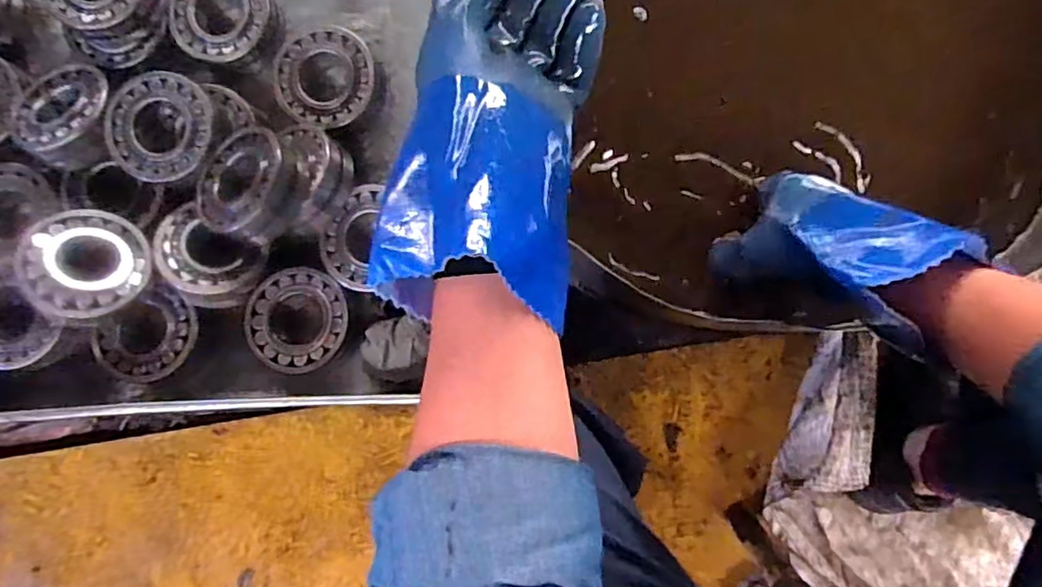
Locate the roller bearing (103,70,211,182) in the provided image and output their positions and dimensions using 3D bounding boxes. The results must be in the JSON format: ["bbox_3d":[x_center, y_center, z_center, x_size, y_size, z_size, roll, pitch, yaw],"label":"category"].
[{"bbox_3d":[-0.393,-0.188,0.672,0.114,0.024,0.122,0,86,2],"label":"roller bearing"}]

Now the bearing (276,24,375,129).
[{"bbox_3d":[-0.222,-0.242,0.706,0.120,0.038,0.111,0,86,2],"label":"bearing"}]

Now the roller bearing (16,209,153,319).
[{"bbox_3d":[-0.464,-0.032,0.666,0.117,0.035,0.120,19,65,-32],"label":"roller bearing"}]

